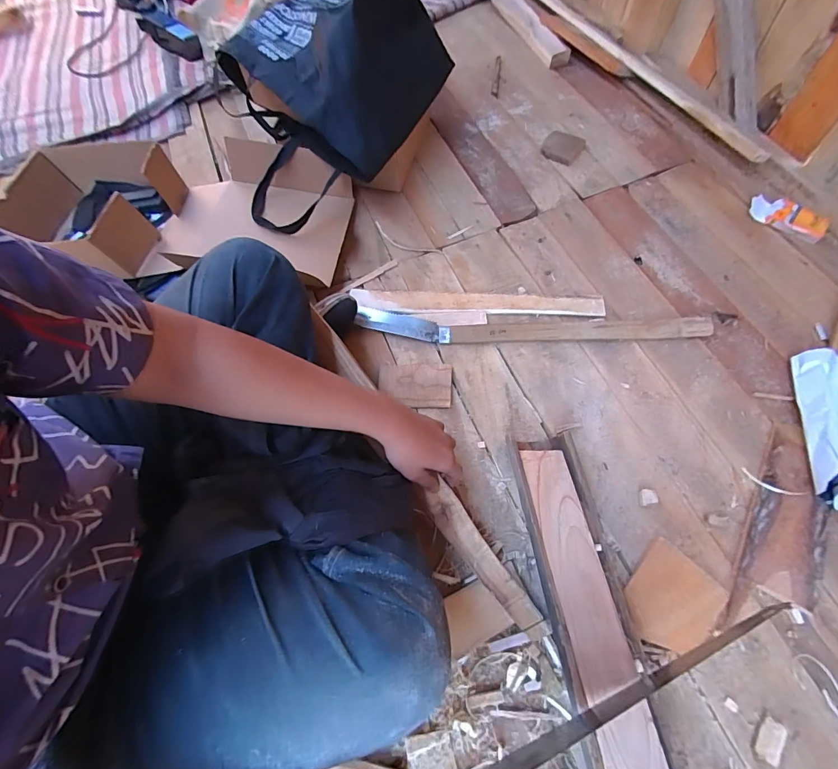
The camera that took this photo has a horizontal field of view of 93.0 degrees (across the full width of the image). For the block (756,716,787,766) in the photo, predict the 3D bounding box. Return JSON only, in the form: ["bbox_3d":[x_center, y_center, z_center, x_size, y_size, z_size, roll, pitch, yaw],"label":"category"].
[{"bbox_3d":[0.377,0.382,0.427,0.021,0.005,0.040,32,70,17],"label":"block"}]

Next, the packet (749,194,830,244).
[{"bbox_3d":[0.678,-0.309,0.731,0.128,0.028,0.057,41,73,19],"label":"packet"}]

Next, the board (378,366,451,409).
[{"bbox_3d":[-0.007,0.002,0.638,0.115,0.013,0.073,2,65,4],"label":"board"}]

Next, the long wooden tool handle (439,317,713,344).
[{"bbox_3d":[0.251,-0.090,0.659,0.427,0.024,0.035,-1,65,3],"label":"long wooden tool handle"}]

